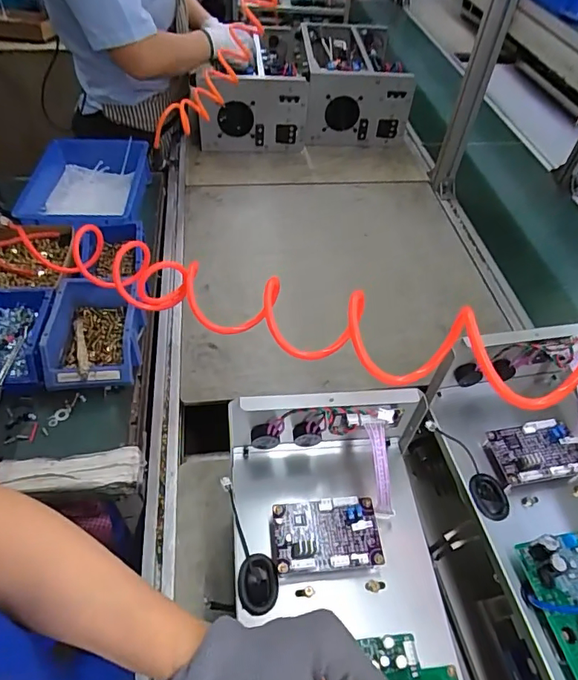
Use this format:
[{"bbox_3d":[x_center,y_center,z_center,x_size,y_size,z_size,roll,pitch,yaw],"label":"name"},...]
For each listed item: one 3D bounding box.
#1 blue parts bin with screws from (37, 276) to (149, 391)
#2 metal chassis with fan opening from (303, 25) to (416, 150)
[{"bbox_3d":[-0.301,-0.009,0.740,0.132,0.081,0.185,-4,50,-8],"label":"blue parts bin with screws"},{"bbox_3d":[0.163,-0.688,1.284,0.265,0.183,0.351,-1,50,-5],"label":"metal chassis with fan opening"}]

